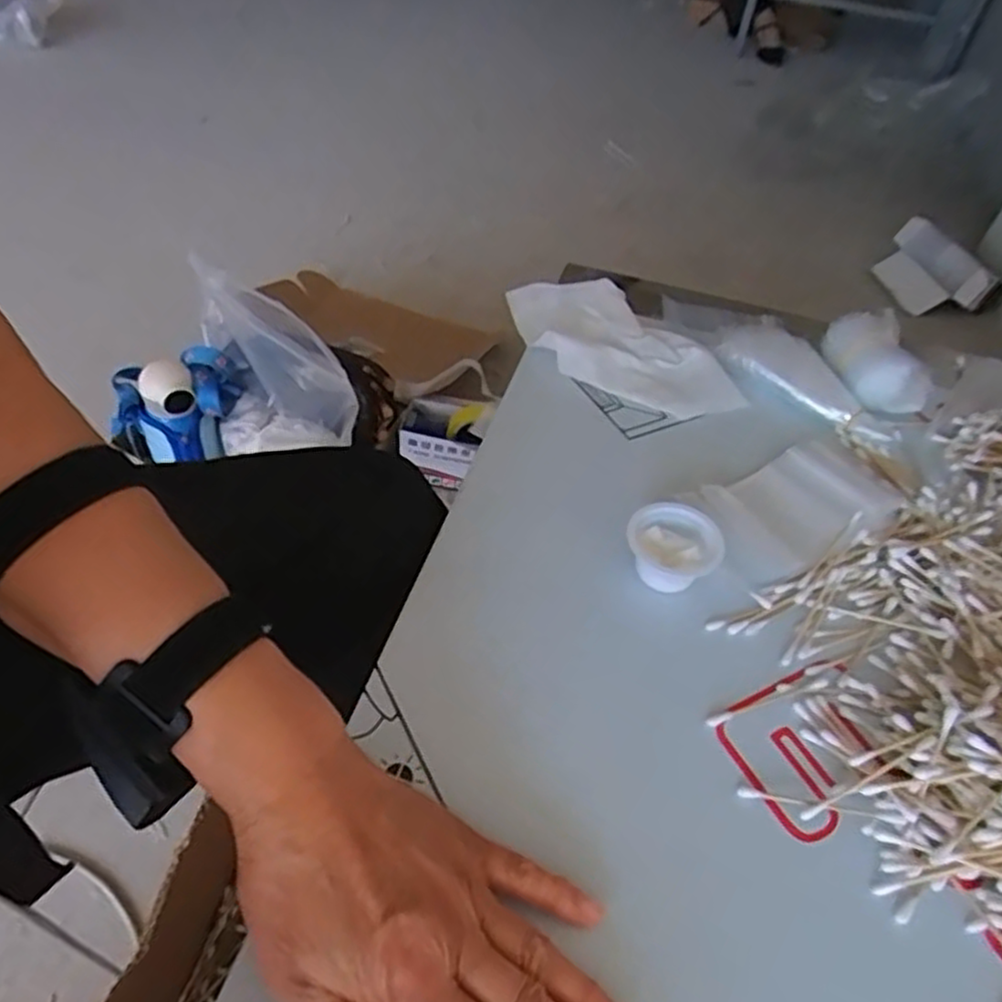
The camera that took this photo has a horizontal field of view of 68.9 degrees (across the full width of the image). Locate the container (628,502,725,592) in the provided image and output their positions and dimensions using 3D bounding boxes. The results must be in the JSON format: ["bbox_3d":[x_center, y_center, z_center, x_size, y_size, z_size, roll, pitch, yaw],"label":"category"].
[{"bbox_3d":[0.101,0.027,0.430,0.048,0.023,0.050,4,47,-4],"label":"container"}]

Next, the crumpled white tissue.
[{"bbox_3d":[0.087,-0.123,0.568,0.092,0.026,0.194,-32,59,-32],"label":"crumpled white tissue"}]

